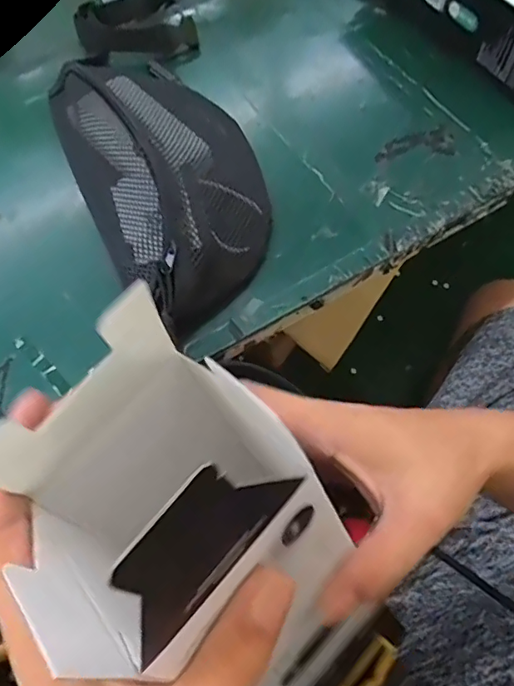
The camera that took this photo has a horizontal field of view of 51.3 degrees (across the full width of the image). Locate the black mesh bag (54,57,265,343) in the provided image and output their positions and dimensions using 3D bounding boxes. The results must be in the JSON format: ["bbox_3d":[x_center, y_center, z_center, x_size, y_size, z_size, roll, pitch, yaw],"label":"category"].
[{"bbox_3d":[-0.074,-0.153,0.448,0.152,0.078,0.283,-26,65,-10],"label":"black mesh bag"}]

